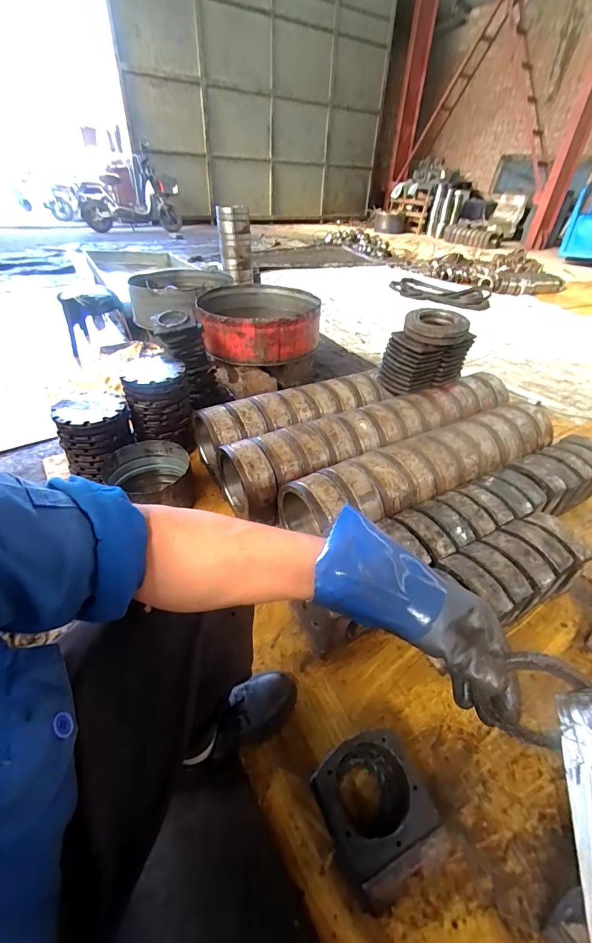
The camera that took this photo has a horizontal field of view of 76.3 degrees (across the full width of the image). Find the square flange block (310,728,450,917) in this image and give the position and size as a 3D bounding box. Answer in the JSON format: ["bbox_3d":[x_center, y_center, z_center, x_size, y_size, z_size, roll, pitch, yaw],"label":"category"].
[{"bbox_3d":[0.130,0.551,0.614,0.163,0.087,0.183,-14,41,-20],"label":"square flange block"}]

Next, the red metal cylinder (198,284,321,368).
[{"bbox_3d":[-0.156,-0.657,1.660,0.505,0.176,0.444,-2,39,-7],"label":"red metal cylinder"}]

